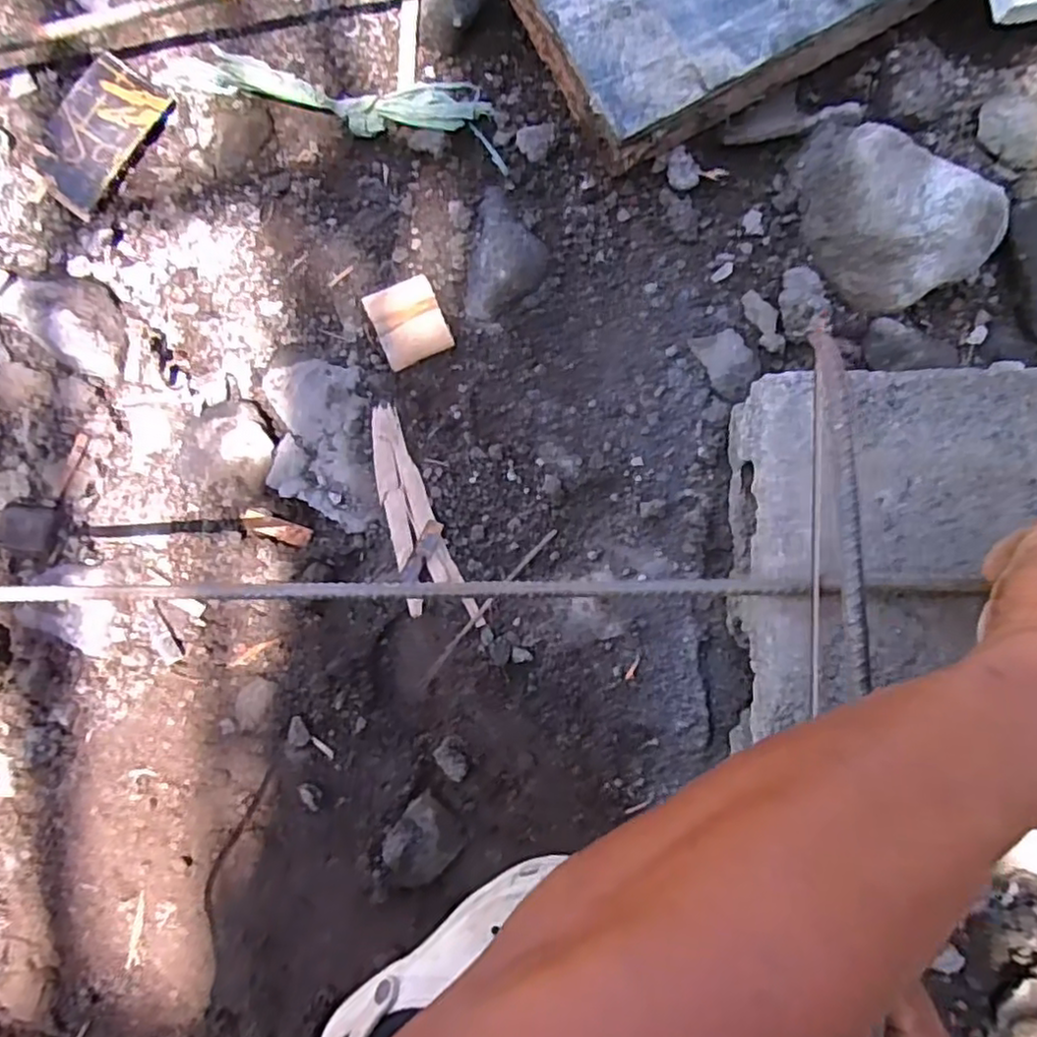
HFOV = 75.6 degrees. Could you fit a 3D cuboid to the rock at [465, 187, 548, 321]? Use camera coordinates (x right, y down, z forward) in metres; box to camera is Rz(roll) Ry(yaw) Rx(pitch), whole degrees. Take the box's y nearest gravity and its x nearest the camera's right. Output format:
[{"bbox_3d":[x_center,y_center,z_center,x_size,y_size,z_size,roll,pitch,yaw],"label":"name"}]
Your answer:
[{"bbox_3d":[-0.008,-0.217,0.541,0.061,0.028,0.109,11,88,2],"label":"rock"}]

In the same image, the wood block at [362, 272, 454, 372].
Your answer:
[{"bbox_3d":[-0.091,-0.162,0.550,0.056,0.007,0.067,-24,88,0],"label":"wood block"}]

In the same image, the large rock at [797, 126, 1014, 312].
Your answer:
[{"bbox_3d":[0.272,-0.228,0.497,0.161,0.066,0.105,41,88,6],"label":"large rock"}]

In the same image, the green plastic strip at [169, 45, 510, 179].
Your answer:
[{"bbox_3d":[-0.148,-0.355,0.549,0.284,0.033,0.064,13,84,5],"label":"green plastic strip"}]

